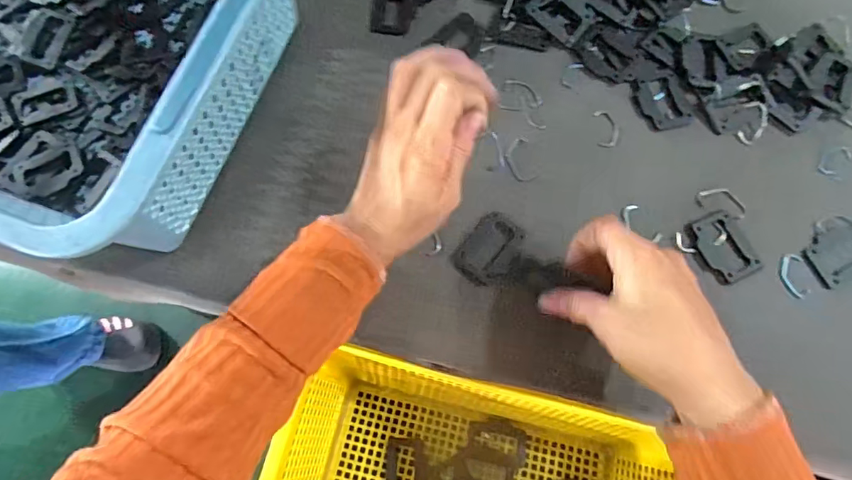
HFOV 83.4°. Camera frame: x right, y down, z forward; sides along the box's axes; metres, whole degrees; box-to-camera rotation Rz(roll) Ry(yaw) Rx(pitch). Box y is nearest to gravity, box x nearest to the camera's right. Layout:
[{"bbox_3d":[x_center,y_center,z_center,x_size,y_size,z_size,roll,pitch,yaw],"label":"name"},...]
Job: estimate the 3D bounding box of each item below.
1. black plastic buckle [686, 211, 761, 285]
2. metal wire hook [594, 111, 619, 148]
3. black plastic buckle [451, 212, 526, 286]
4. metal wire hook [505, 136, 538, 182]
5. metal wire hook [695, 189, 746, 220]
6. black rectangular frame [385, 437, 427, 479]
[{"bbox_3d":[0.216,0.005,0.349,0.037,0.005,0.051,-25,75,-6],"label":"black plastic buckle"},{"bbox_3d":[0.145,-0.089,0.382,0.018,0.004,0.033,0,74,1],"label":"metal wire hook"},{"bbox_3d":[0.047,0.007,0.360,0.040,0.004,0.054,37,78,11],"label":"black plastic buckle"},{"bbox_3d":[0.075,-0.065,0.382,0.022,0.004,0.040,-11,74,-2],"label":"metal wire hook"},{"bbox_3d":[0.223,-0.030,0.360,0.036,0.004,0.023,22,76,7],"label":"metal wire hook"},{"bbox_3d":[-0.018,0.205,0.425,0.036,0.004,0.052,2,73,2],"label":"black rectangular frame"}]

